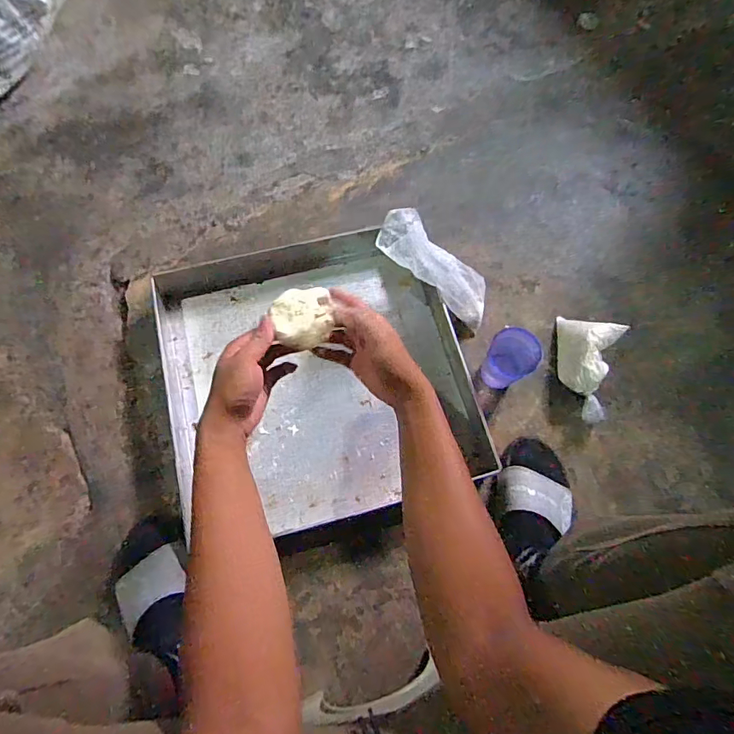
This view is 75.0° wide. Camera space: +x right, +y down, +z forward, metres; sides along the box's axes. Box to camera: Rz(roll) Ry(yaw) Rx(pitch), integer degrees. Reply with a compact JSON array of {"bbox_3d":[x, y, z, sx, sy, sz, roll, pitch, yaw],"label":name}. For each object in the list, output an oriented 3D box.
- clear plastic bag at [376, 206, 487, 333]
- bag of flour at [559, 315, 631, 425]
[{"bbox_3d":[0.120,-0.160,0.779,0.234,0.045,0.088,37,71,-24],"label":"clear plastic bag"},{"bbox_3d":[0.352,-0.001,0.785,0.092,0.073,0.169,18,72,4],"label":"bag of flour"}]

